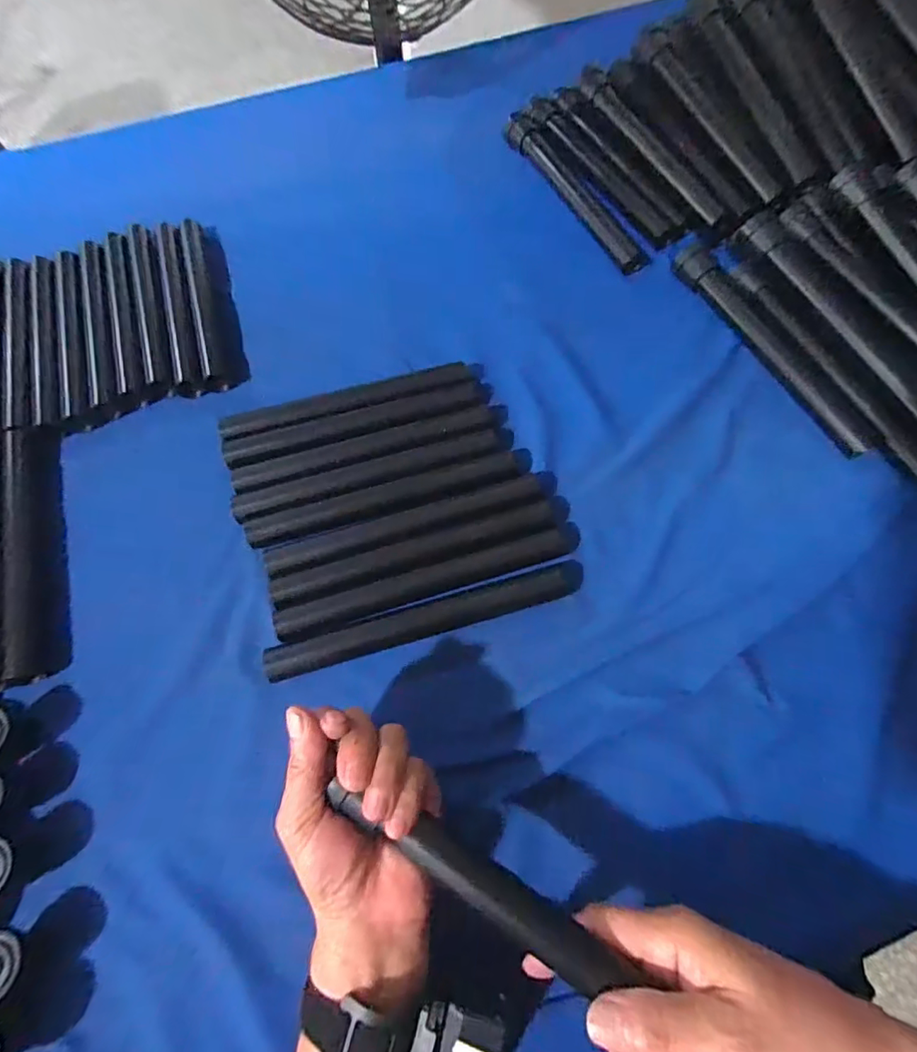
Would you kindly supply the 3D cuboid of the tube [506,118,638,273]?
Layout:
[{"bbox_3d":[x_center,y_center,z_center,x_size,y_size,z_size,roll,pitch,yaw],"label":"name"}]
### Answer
[{"bbox_3d":[0.120,-0.354,0.554,0.030,0.021,0.232,-28,69,-9],"label":"tube"}]

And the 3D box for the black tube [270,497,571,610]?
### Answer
[{"bbox_3d":[-0.023,0.020,0.405,0.234,0.021,0.025,-19,68,-6],"label":"black tube"}]

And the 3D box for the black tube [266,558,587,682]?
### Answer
[{"bbox_3d":[-0.023,0.067,0.386,0.231,0.020,0.026,-16,67,-4],"label":"black tube"}]

